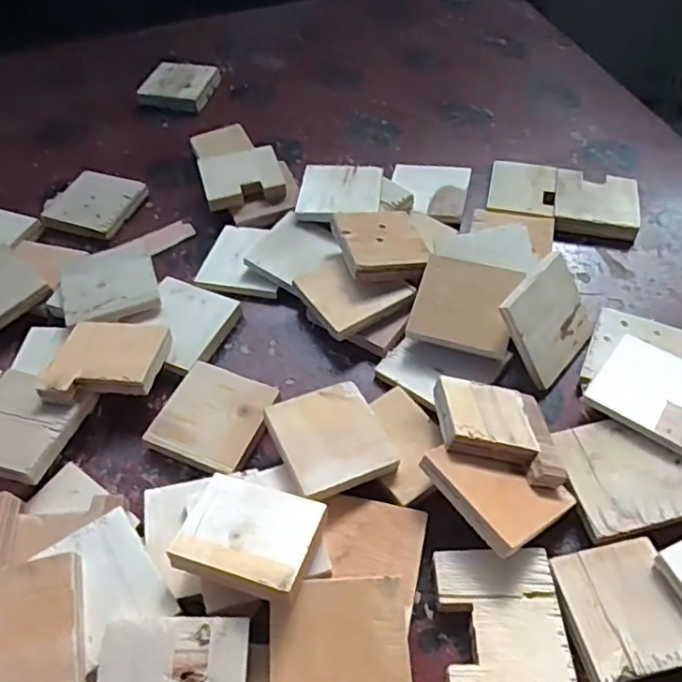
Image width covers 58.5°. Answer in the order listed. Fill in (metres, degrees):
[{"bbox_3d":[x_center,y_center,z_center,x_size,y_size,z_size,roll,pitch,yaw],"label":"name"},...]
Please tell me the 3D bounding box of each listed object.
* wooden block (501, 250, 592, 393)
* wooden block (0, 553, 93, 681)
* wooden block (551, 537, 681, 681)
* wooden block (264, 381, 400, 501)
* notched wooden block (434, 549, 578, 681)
[{"bbox_3d":[0.188,-0.019,0.548,0.091,0.091,0.007,-40,21,-23],"label":"wooden block"},{"bbox_3d":[-0.214,0.189,0.391,0.092,0.017,0.081,-11,61,-12],"label":"wooden block"},{"bbox_3d":[0.195,0.187,0.424,0.080,0.021,0.082,-12,53,-6],"label":"wooden block"},{"bbox_3d":[-0.009,0.079,0.493,0.084,0.013,0.087,-16,53,-20],"label":"wooden block"},{"bbox_3d":[0.110,0.193,0.421,0.082,0.022,0.090,-3,53,1],"label":"notched wooden block"}]

